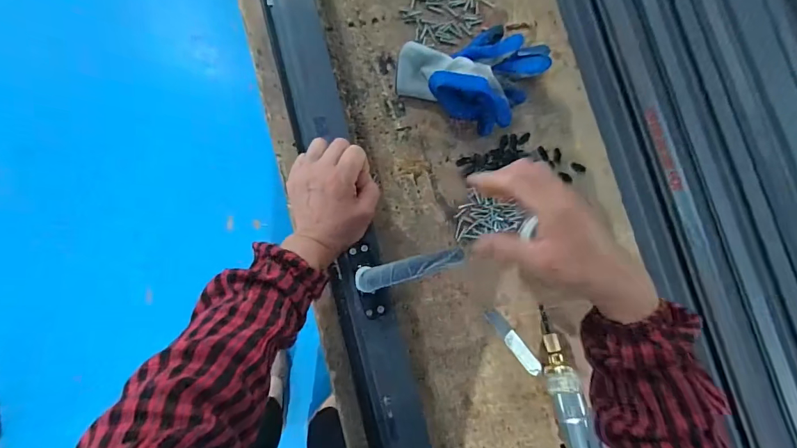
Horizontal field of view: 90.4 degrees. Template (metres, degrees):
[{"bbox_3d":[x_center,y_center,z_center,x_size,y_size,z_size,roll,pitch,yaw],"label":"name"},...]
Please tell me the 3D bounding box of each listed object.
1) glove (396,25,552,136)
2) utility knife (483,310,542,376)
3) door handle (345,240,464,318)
[{"bbox_3d":[0.102,-0.217,0.538,0.184,0.070,0.151,29,81,-1],"label":"glove"},{"bbox_3d":[0.154,0.158,0.531,0.023,0.004,0.102,-40,88,-8],"label":"utility knife"},{"bbox_3d":[0.008,0.048,0.432,0.113,0.055,0.081,-16,85,-7],"label":"door handle"}]

